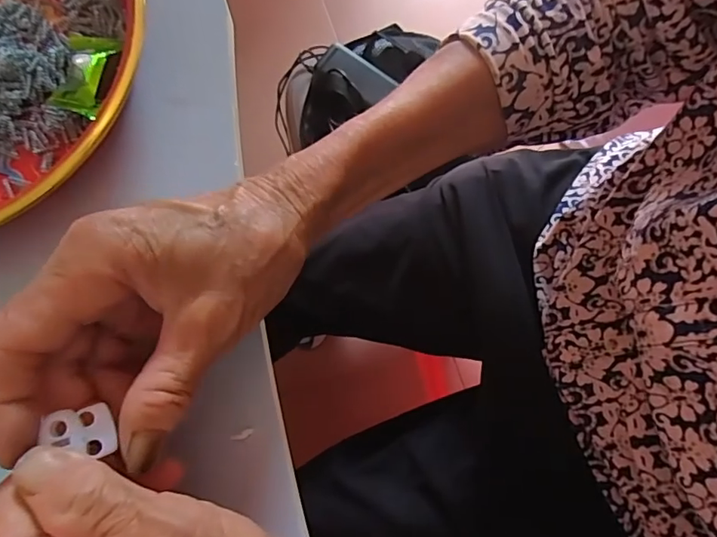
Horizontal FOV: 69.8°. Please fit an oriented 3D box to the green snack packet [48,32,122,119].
[{"bbox_3d":[-0.138,-0.099,0.254,0.026,0.013,0.049,8,74,2],"label":"green snack packet"}]

